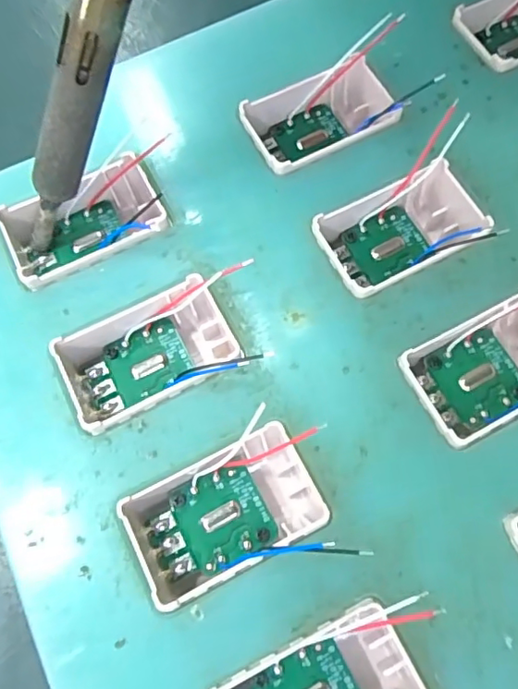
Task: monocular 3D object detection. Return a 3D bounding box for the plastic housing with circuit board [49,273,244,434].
[{"bbox_3d":[-0.021,0.002,0.106,0.032,0.010,0.019,-25,71,-7],"label":"plastic housing with circuit board"}]

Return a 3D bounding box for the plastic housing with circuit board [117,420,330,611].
[{"bbox_3d":[-0.007,0.029,0.096,0.033,0.009,0.020,-27,71,-8],"label":"plastic housing with circuit board"}]

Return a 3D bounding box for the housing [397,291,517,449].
[{"bbox_3d":[0.043,0.004,0.103,0.032,0.010,0.019,-27,71,-8],"label":"housing"}]

